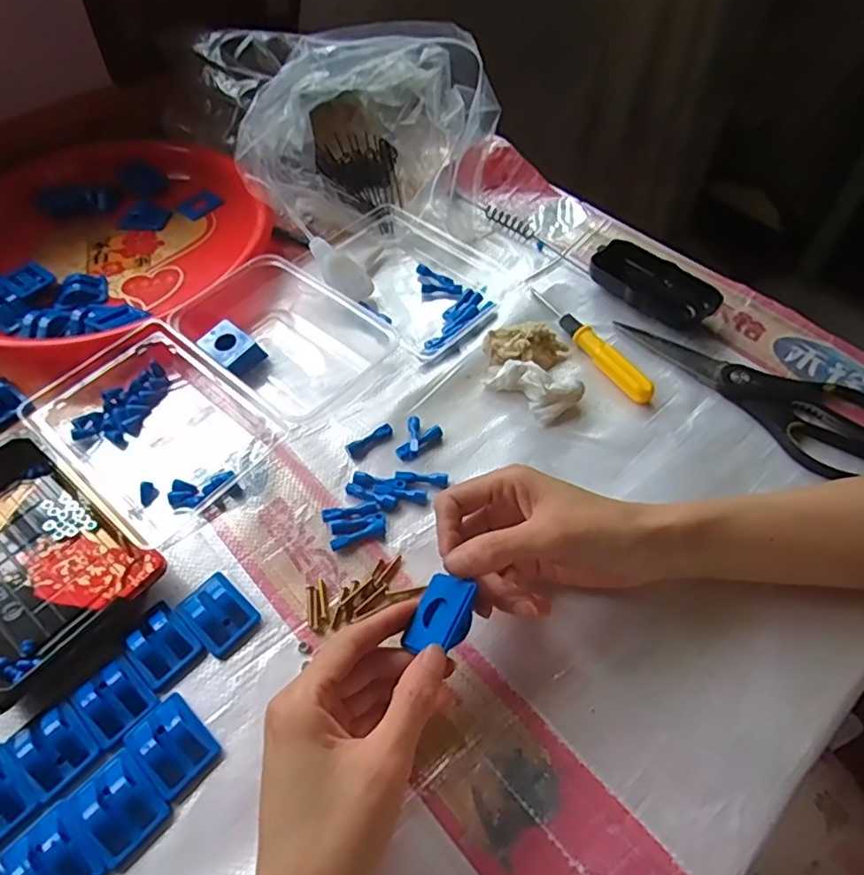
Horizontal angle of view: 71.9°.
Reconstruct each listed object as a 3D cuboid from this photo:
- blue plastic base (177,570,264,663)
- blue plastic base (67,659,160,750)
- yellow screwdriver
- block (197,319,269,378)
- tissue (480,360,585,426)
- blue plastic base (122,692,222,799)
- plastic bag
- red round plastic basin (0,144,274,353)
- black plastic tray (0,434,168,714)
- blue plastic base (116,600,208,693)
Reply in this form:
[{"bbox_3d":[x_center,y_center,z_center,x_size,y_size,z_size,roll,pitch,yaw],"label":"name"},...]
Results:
[{"bbox_3d":[-0.129,0.106,0.359,0.044,0.015,0.034,36,62,23],"label":"blue plastic base"},{"bbox_3d":[-0.176,0.144,0.329,0.039,0.011,0.033,37,62,24],"label":"blue plastic base"},{"bbox_3d":[0.127,-0.078,0.481,0.015,0.018,0.138,-26,58,-17],"label":"yellow screwdriver"},{"bbox_3d":[-0.160,-0.070,0.480,0.044,0.022,0.036,31,60,20],"label":"block"},{"bbox_3d":[0.077,-0.041,0.450,0.064,0.026,0.036,37,62,24],"label":"tissue"},{"bbox_3d":[-0.139,0.161,0.315,0.045,0.017,0.033,35,62,23],"label":"blue plastic base"},{"bbox_3d":[-0.076,-0.323,0.594,0.242,0.124,0.228,-18,56,-12],"label":"plastic bag"},{"bbox_3d":[-0.310,-0.184,0.558,0.287,0.030,0.272,0,54,0],"label":"red round plastic basin"},{"bbox_3d":[-0.258,0.075,0.371,0.158,0.026,0.107,34,61,22],"label":"black plastic tray"},{"bbox_3d":[-0.160,0.119,0.346,0.046,0.014,0.033,36,62,23],"label":"blue plastic base"}]

